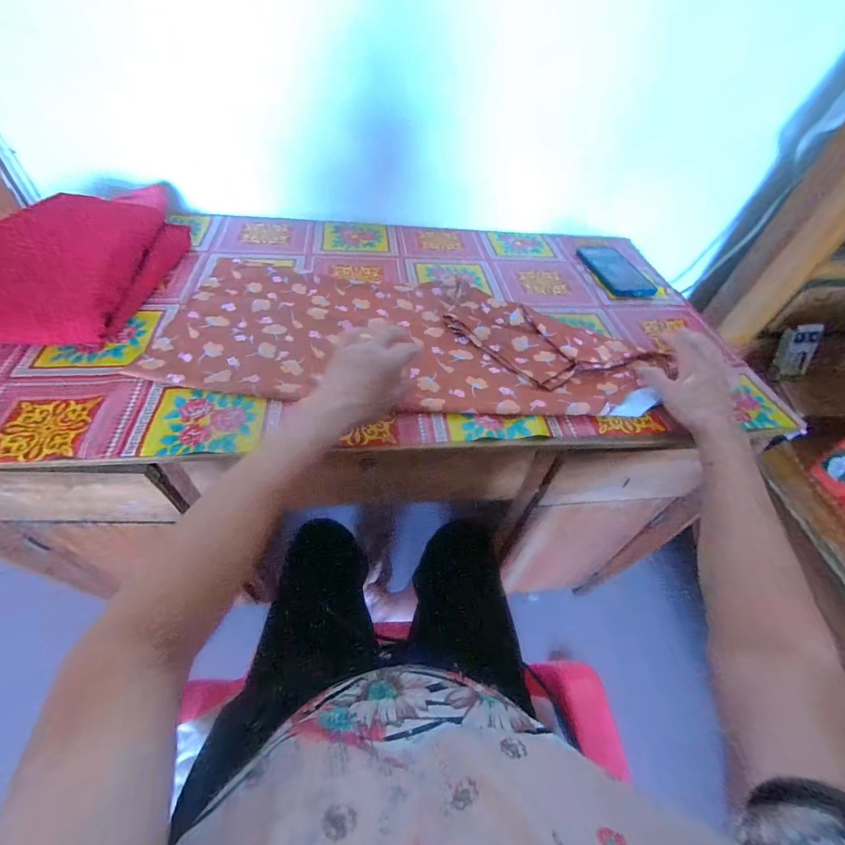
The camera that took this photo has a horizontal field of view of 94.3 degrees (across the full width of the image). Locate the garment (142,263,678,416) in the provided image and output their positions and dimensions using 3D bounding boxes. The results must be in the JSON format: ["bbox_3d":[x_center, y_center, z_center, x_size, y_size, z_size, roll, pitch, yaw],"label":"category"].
[{"bbox_3d":[-0.021,-0.115,0.538,0.633,0.018,0.261,8,51,3],"label":"garment"}]

